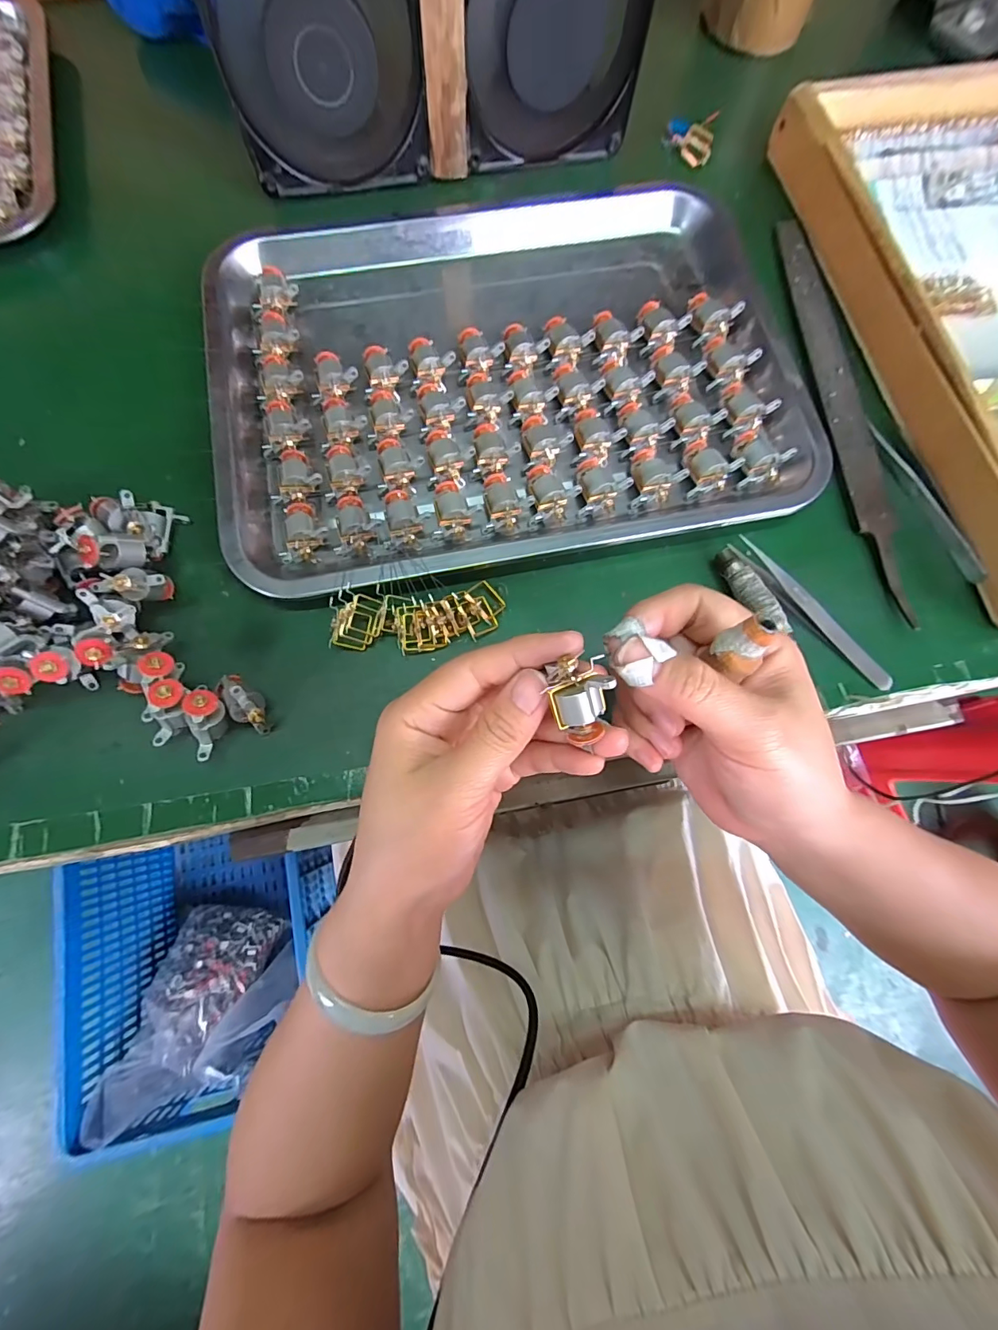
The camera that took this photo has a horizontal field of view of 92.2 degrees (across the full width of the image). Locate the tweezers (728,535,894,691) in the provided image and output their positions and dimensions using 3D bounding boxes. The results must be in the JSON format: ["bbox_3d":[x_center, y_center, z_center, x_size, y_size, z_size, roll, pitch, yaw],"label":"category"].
[{"bbox_3d":[0.174,-0.029,0.267,0.011,0.010,0.112,-42,81,-10],"label":"tweezers"}]

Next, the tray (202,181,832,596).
[{"bbox_3d":[0.002,-0.191,0.298,0.344,0.018,0.269,-11,77,-4],"label":"tray"}]

